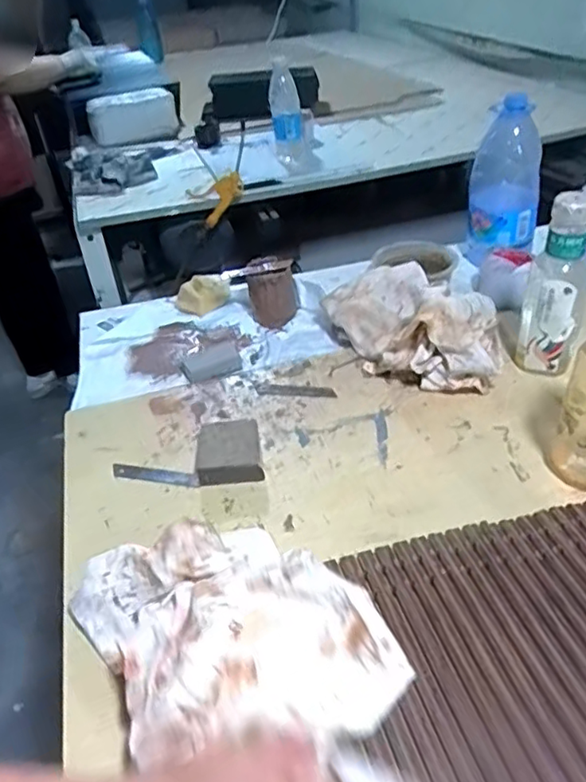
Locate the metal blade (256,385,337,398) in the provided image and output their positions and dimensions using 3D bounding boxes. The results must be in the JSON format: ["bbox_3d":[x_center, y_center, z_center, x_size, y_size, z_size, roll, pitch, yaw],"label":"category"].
[{"bbox_3d":[0.004,0.001,0.738,0.096,0.005,0.020,3,35,6],"label":"metal blade"}]

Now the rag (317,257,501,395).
[{"bbox_3d":[0.142,-0.100,0.766,0.235,0.105,0.180,13,42,22],"label":"rag"}]

